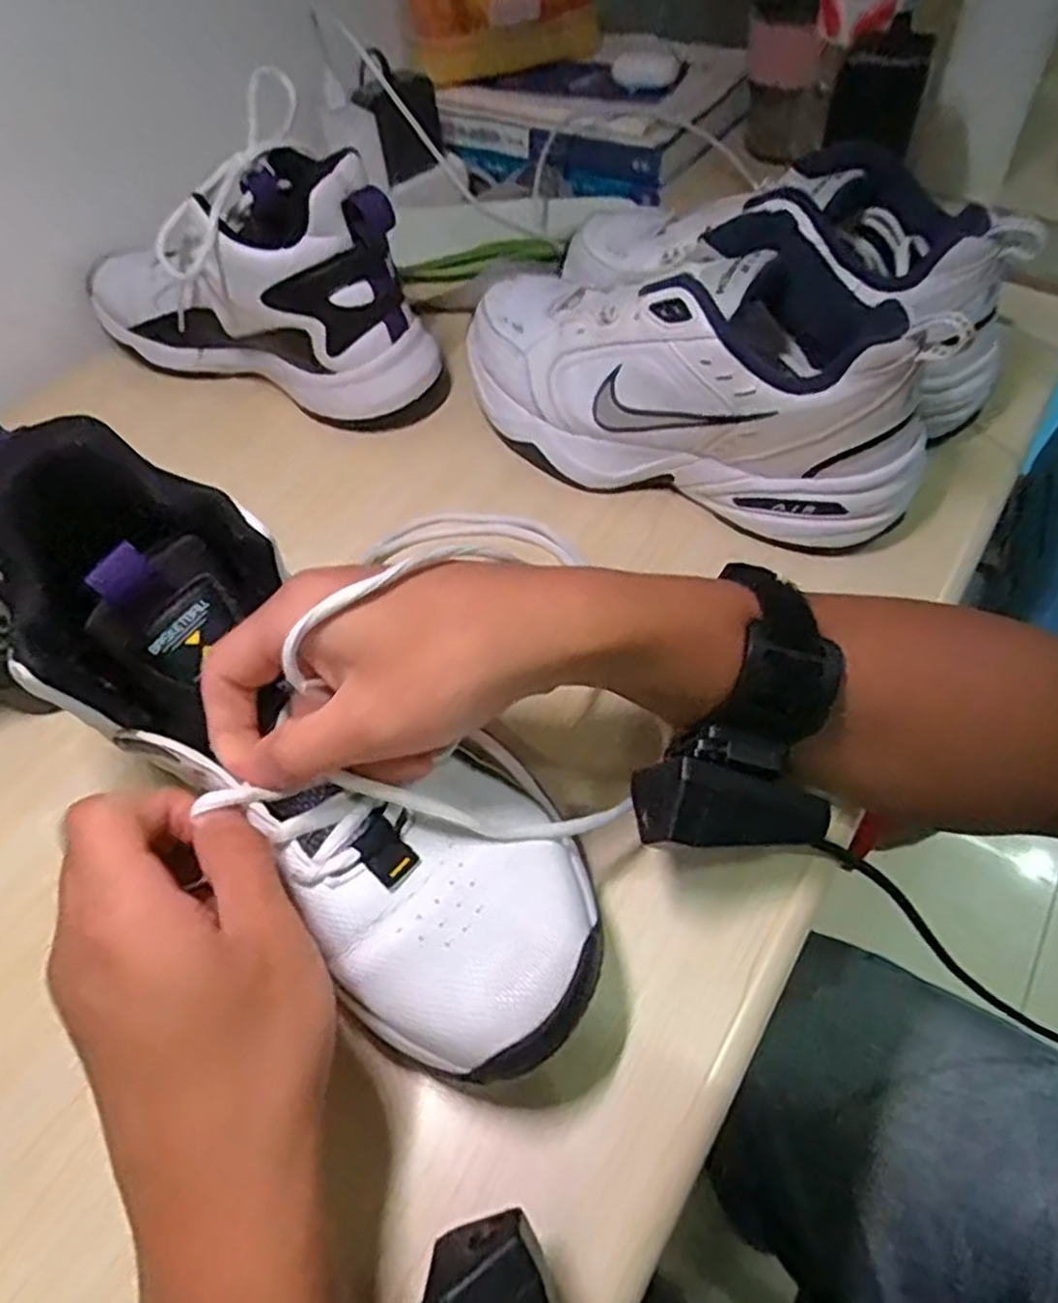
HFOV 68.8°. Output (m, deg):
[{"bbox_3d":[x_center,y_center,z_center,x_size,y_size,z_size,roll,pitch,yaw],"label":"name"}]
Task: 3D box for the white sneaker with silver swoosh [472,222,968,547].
[{"bbox_3d":[0.081,-0.154,0.417,0.262,0.108,0.101,22,59,20],"label":"white sneaker with silver swoosh"}]

